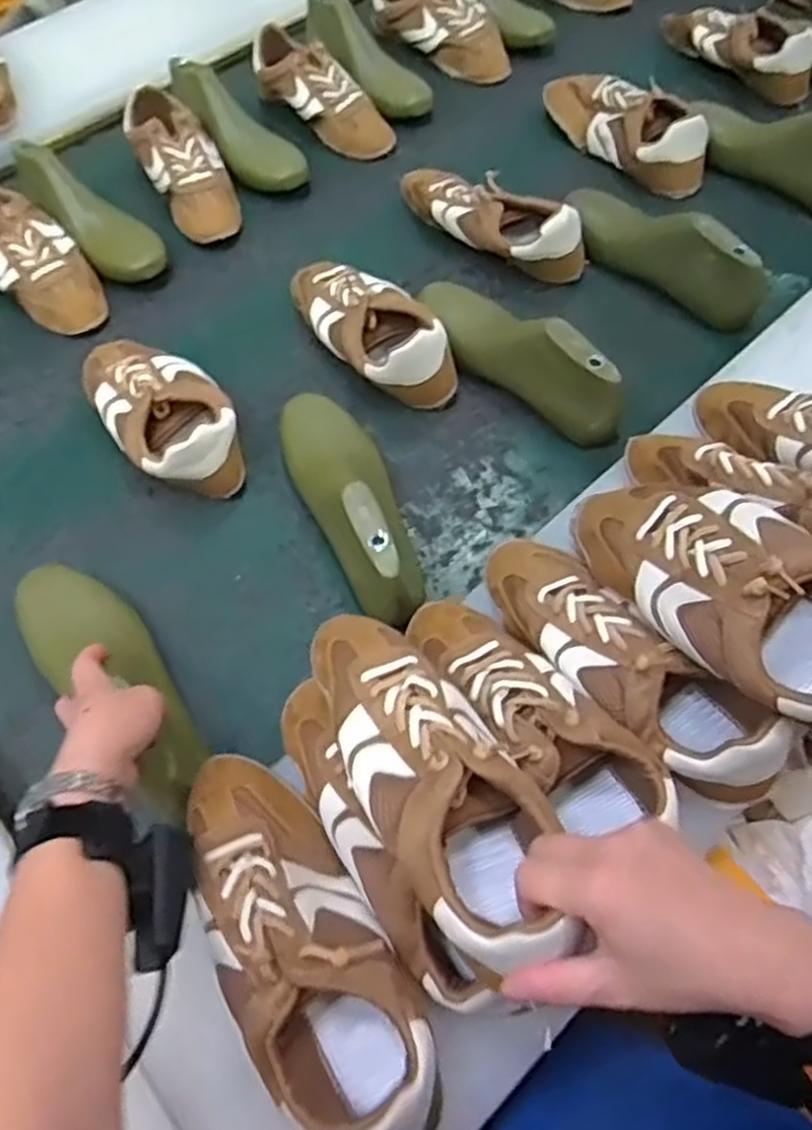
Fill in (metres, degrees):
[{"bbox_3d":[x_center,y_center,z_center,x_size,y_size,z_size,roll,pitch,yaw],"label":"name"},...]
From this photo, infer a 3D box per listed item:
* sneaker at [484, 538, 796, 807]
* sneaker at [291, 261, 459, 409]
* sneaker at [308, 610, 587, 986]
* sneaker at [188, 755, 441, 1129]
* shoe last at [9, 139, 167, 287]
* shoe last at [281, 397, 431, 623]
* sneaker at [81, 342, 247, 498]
[{"bbox_3d":[0.144,0.061,0.514,0.079,0.079,0.242,-35,65,-15],"label":"sneaker"},{"bbox_3d":[-0.039,-0.244,0.753,0.089,0.075,0.233,-32,64,-14],"label":"sneaker"},{"bbox_3d":[0.015,0.113,0.424,0.084,0.078,0.224,-26,55,-11],"label":"sneaker"},{"bbox_3d":[-0.066,0.219,0.444,0.093,0.083,0.246,-26,63,-11],"label":"sneaker"},{"bbox_3d":[-0.371,-0.408,0.860,0.245,0.072,0.078,42,71,9],"label":"shoe last"},{"bbox_3d":[-0.046,-0.067,0.637,0.077,0.077,0.244,-20,62,-8],"label":"shoe last"},{"bbox_3d":[-0.235,-0.153,0.716,0.102,0.071,0.224,-32,64,-14],"label":"sneaker"}]

